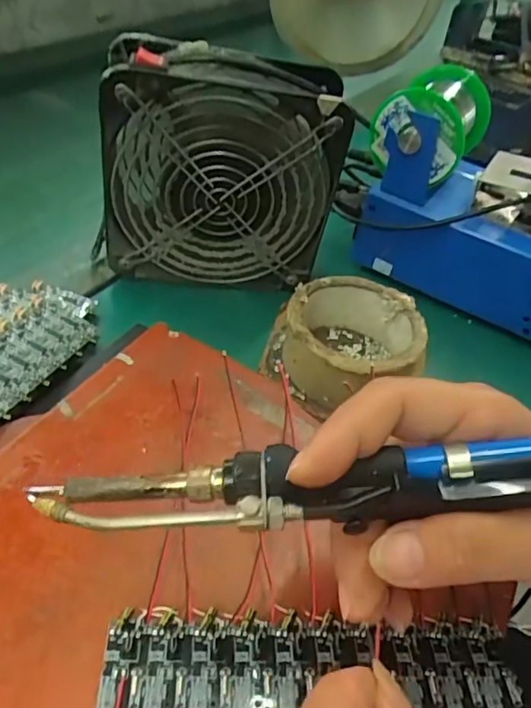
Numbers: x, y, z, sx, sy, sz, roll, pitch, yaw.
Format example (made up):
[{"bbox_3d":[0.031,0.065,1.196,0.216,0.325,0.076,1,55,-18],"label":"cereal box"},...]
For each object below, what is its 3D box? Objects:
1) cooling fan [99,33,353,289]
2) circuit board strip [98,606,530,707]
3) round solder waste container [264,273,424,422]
[{"bbox_3d":[-0.030,-0.118,0.379,0.154,0.148,0.057,4,43,-5],"label":"cooling fan"},{"bbox_3d":[0.020,0.120,0.208,0.155,0.005,0.045,5,42,-7],"label":"circuit board strip"},{"bbox_3d":[0.050,-0.007,0.367,0.097,0.048,0.084,15,43,7],"label":"round solder waste container"}]

